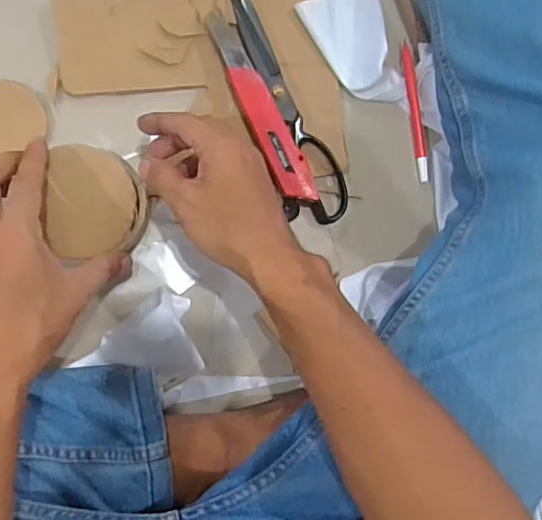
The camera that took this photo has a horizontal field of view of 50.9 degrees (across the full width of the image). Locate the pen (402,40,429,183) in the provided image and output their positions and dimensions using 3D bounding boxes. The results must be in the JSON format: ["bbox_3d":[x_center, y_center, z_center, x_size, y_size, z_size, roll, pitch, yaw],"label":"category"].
[{"bbox_3d":[0.138,-0.141,0.544,0.012,0.012,0.132,-11,90,-9],"label":"pen"}]

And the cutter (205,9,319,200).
[{"bbox_3d":[-0.010,-0.134,0.505,0.031,0.019,0.179,-26,92,-9],"label":"cutter"}]

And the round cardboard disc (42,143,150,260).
[{"bbox_3d":[-0.131,-0.045,0.427,0.069,0.014,0.080,-12,90,-9],"label":"round cardboard disc"}]

